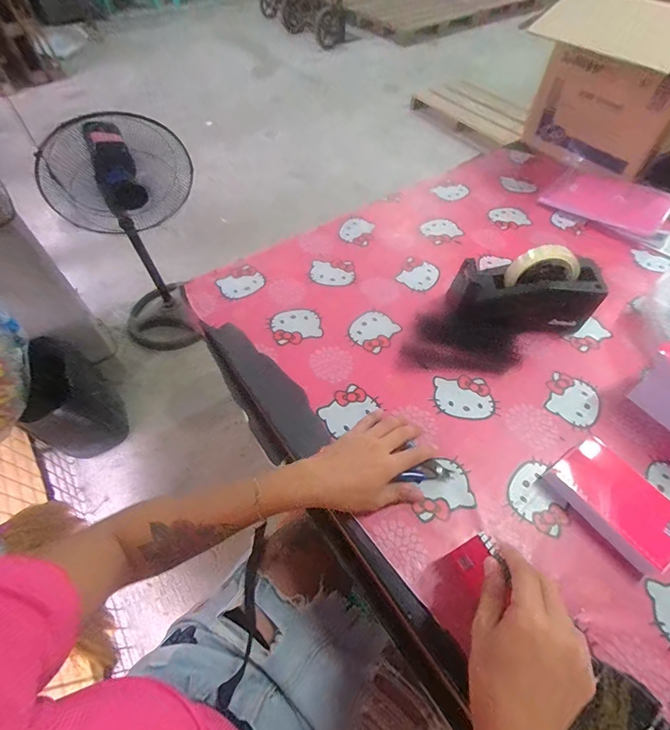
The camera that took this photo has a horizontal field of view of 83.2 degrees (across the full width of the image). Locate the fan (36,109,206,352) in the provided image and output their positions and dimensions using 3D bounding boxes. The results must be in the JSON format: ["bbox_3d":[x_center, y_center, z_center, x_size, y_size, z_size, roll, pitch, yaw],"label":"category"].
[{"bbox_3d":[-0.771,-0.478,1.548,0.444,1.004,0.327,-36,63,-23],"label":"fan"}]

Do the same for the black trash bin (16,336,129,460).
[{"bbox_3d":[-0.904,0.114,1.294,0.196,0.390,0.303,-27,60,-18],"label":"black trash bin"}]

